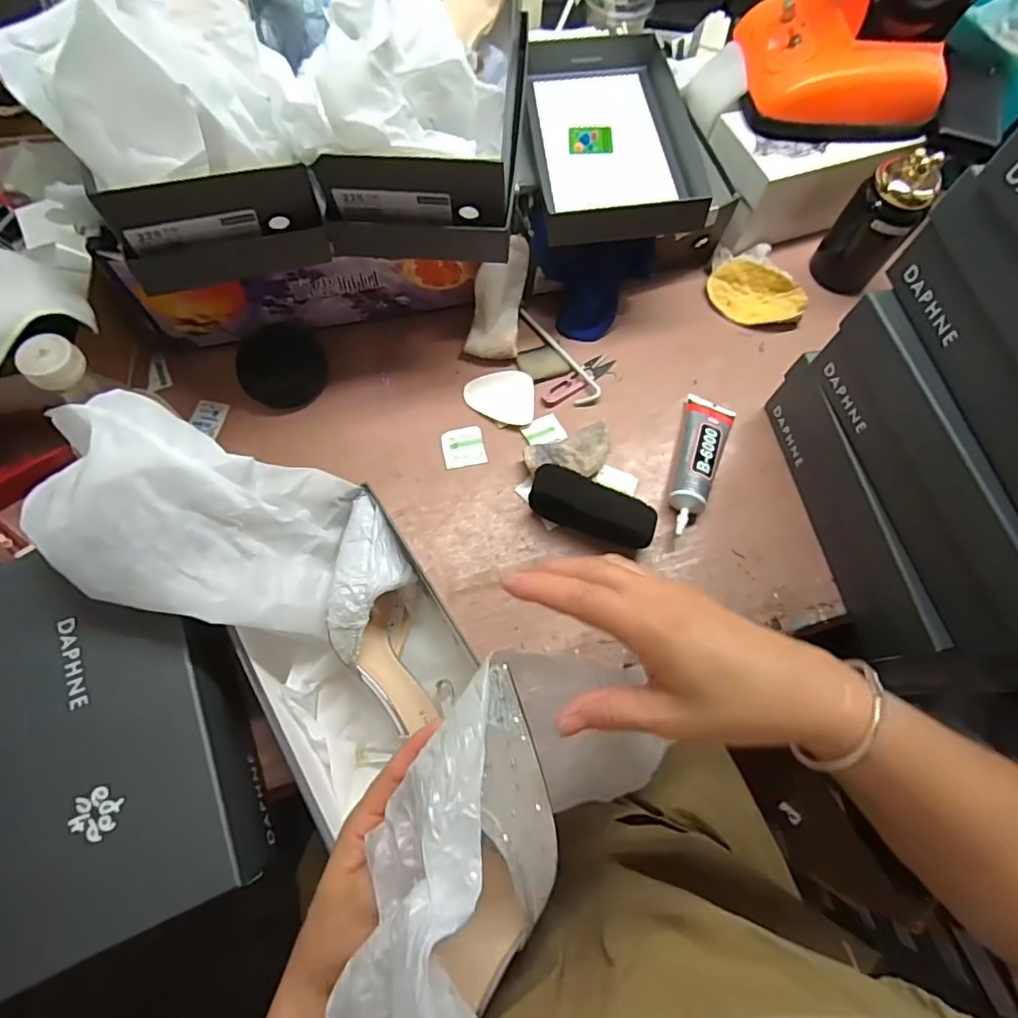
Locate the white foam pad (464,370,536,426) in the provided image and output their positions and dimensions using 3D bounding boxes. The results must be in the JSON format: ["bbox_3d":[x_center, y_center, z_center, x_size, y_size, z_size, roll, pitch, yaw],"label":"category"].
[{"bbox_3d":[-0.010,-0.127,0.633,0.078,0.010,0.065,1,69,-2],"label":"white foam pad"}]

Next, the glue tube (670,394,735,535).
[{"bbox_3d":[0.208,-0.050,0.602,0.053,0.036,0.168,17,70,4],"label":"glue tube"}]

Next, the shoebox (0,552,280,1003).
[{"bbox_3d":[-0.303,0.171,0.444,0.175,0.087,0.283,-21,71,-10],"label":"shoebox"}]

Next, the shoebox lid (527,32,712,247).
[{"bbox_3d":[0.120,-0.439,0.638,0.184,0.040,0.339,-3,69,-3],"label":"shoebox lid"}]

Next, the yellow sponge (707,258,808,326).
[{"bbox_3d":[0.307,-0.265,0.687,0.121,0.035,0.071,17,70,4],"label":"yellow sponge"}]

